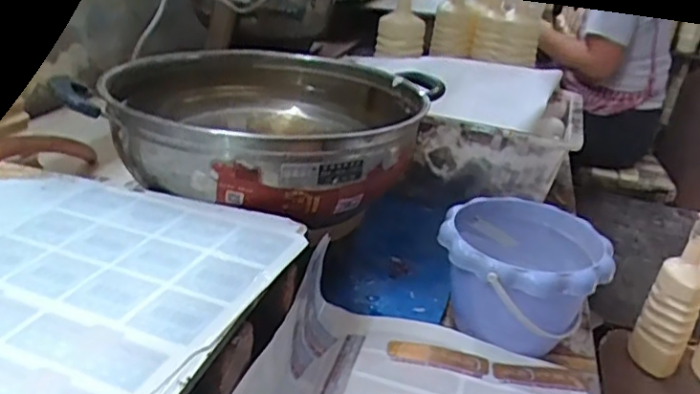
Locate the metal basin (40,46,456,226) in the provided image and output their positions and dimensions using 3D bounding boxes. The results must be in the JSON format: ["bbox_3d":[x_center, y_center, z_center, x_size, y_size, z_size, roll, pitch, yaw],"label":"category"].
[{"bbox_3d":[-0.090,-0.098,0.646,0.324,0.074,0.326,3,27,-1],"label":"metal basin"}]

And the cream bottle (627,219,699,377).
[{"bbox_3d":[0.514,0.164,0.961,0.078,0.243,0.068,25,30,30],"label":"cream bottle"}]

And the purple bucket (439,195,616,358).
[{"bbox_3d":[0.166,0.082,0.599,0.144,0.114,0.152,7,25,-3],"label":"purple bucket"}]

